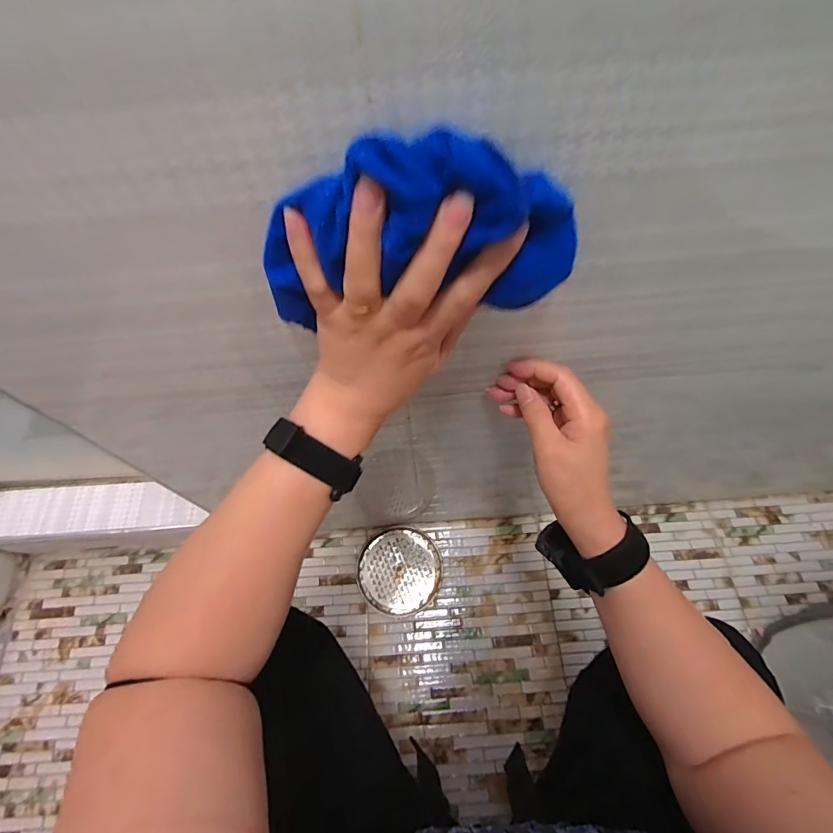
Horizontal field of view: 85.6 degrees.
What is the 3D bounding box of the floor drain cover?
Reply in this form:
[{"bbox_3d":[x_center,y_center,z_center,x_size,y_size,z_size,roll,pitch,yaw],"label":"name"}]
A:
[{"bbox_3d":[-0.027,0.256,0.751,0.136,0.011,0.134,-19,63,-7],"label":"floor drain cover"}]

